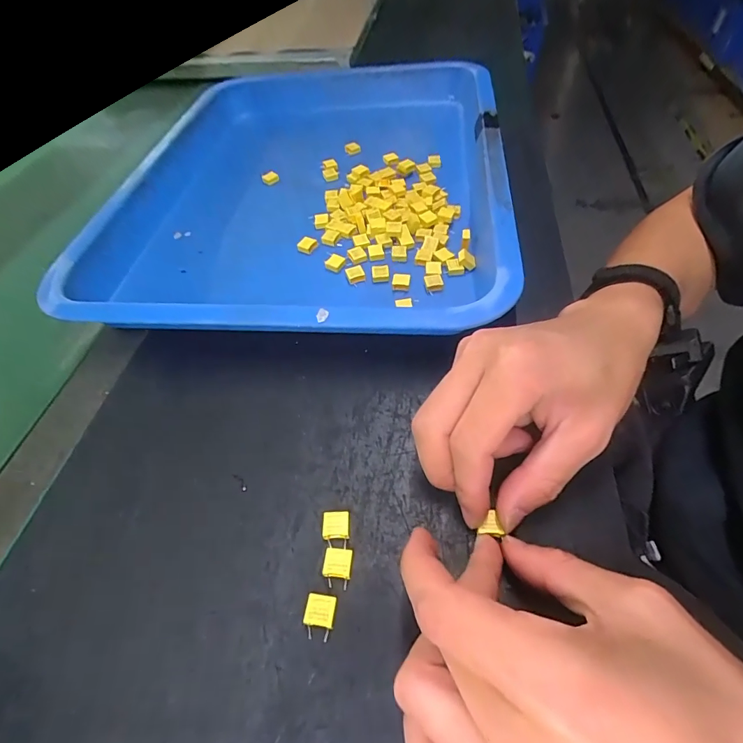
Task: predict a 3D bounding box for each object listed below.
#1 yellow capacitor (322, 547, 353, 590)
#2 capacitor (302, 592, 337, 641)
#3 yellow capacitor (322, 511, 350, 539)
[{"bbox_3d":[-0.016,0.095,0.204,0.014,0.005,0.017,0,52,6],"label":"yellow capacitor"},{"bbox_3d":[-0.023,0.111,0.192,0.013,0.005,0.018,3,53,8],"label":"capacitor"},{"bbox_3d":[-0.018,0.079,0.217,0.013,0.006,0.012,-3,52,4],"label":"yellow capacitor"}]

